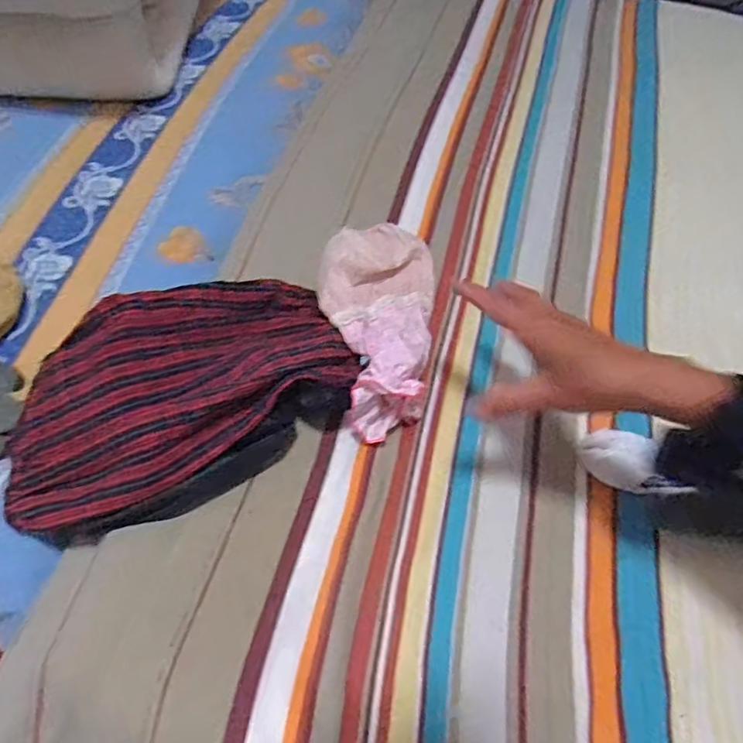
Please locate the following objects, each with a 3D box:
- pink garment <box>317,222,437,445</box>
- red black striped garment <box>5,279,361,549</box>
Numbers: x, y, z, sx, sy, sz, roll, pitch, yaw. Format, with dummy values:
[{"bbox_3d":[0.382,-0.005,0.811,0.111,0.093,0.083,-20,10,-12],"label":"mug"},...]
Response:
[{"bbox_3d":[0.004,-0.056,0.568,0.112,0.062,0.243,4,58,2],"label":"pink garment"},{"bbox_3d":[-0.160,0.023,0.491,0.292,0.105,0.161,-25,60,-18],"label":"red black striped garment"}]

